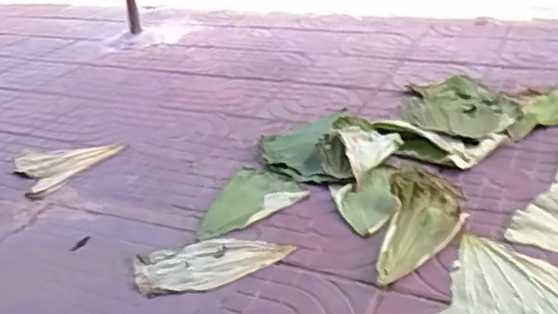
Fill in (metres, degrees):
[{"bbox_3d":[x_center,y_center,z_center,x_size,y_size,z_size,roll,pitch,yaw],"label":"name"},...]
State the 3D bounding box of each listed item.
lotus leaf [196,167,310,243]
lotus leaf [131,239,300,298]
[{"bbox_3d":[-0.092,0.099,1.342,0.259,0.006,0.193,-25,33,-31],"label":"lotus leaf"},{"bbox_3d":[-0.130,0.203,1.155,0.295,0.008,0.141,-10,28,-8],"label":"lotus leaf"}]

